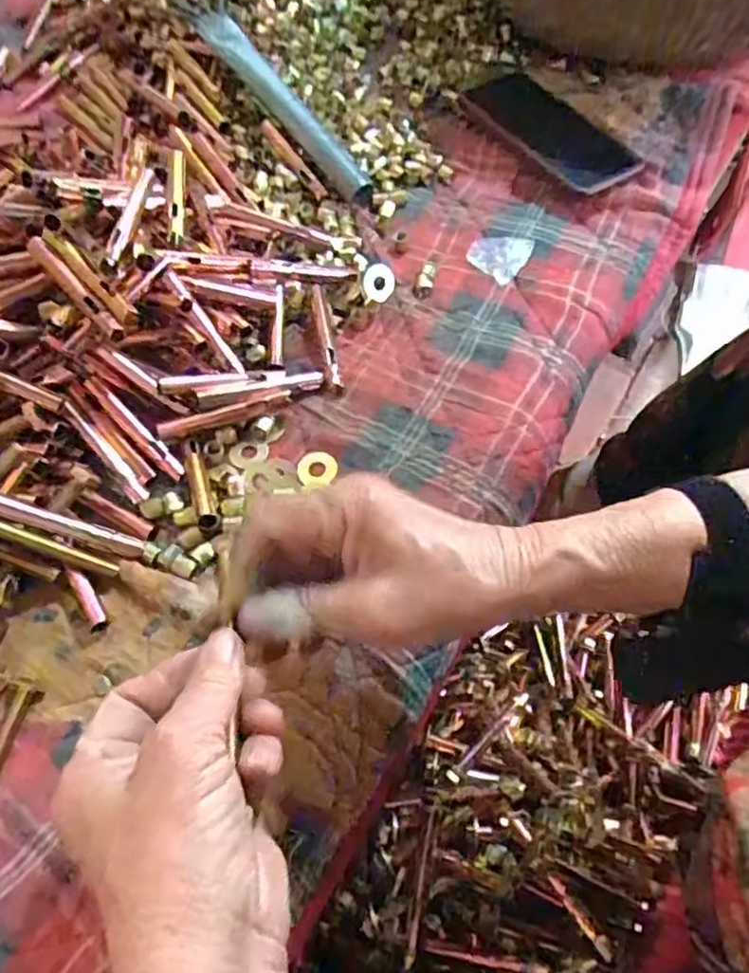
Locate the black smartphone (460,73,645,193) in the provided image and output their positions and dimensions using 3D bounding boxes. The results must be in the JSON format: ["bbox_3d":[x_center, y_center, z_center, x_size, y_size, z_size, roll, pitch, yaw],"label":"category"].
[{"bbox_3d":[0.147,-0.304,0.562,0.075,0.016,0.158,-36,66,-20],"label":"black smartphone"}]

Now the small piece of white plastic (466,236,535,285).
[{"bbox_3d":[0.098,-0.178,0.506,0.048,0.005,0.043,-39,67,-21],"label":"small piece of white plastic"}]

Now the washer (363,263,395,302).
[{"bbox_3d":[0.003,-0.146,0.480,0.023,0.005,0.027,16,94,-23],"label":"washer"}]

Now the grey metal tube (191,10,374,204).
[{"bbox_3d":[-0.071,-0.311,0.545,0.033,0.020,0.205,-37,83,-20],"label":"grey metal tube"}]

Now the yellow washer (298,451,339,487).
[{"bbox_3d":[-0.036,-0.012,0.412,0.024,0.004,0.022,19,61,11],"label":"yellow washer"}]

